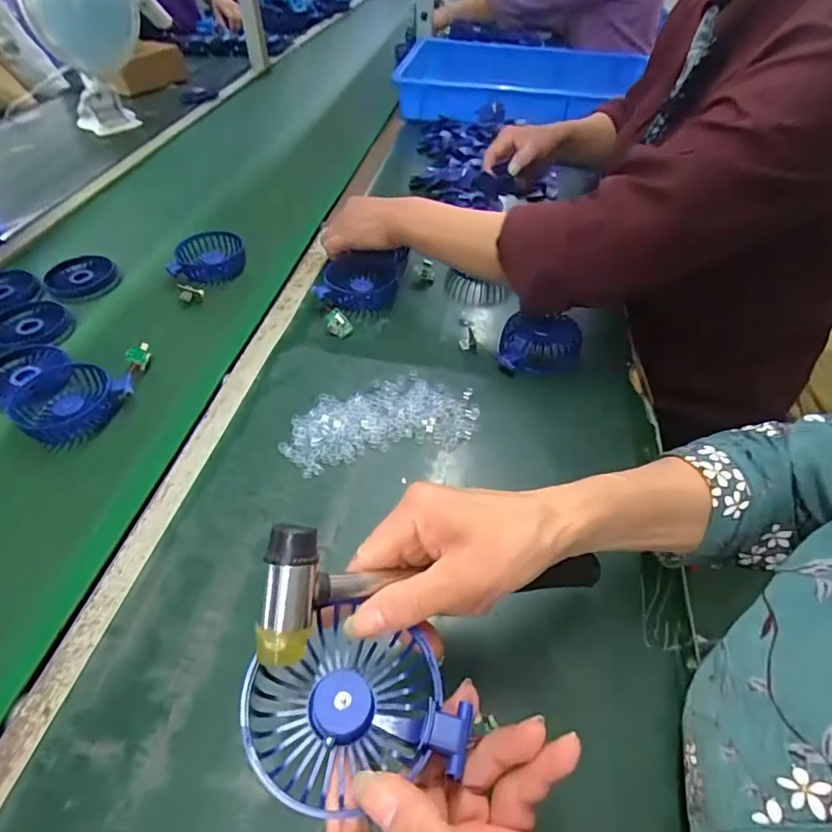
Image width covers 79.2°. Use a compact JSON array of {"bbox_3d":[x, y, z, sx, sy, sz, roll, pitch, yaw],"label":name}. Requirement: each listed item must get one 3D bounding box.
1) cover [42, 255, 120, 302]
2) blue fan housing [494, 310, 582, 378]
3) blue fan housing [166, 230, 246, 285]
[{"bbox_3d":[-0.443,-0.185,0.670,0.086,0.022,0.074,-27,52,-22],"label":"cover"},{"bbox_3d":[0.135,-0.076,0.547,0.091,0.043,0.065,-4,48,-2],"label":"blue fan housing"},{"bbox_3d":[-0.283,-0.217,0.688,0.094,0.031,0.094,-10,48,-8],"label":"blue fan housing"}]

